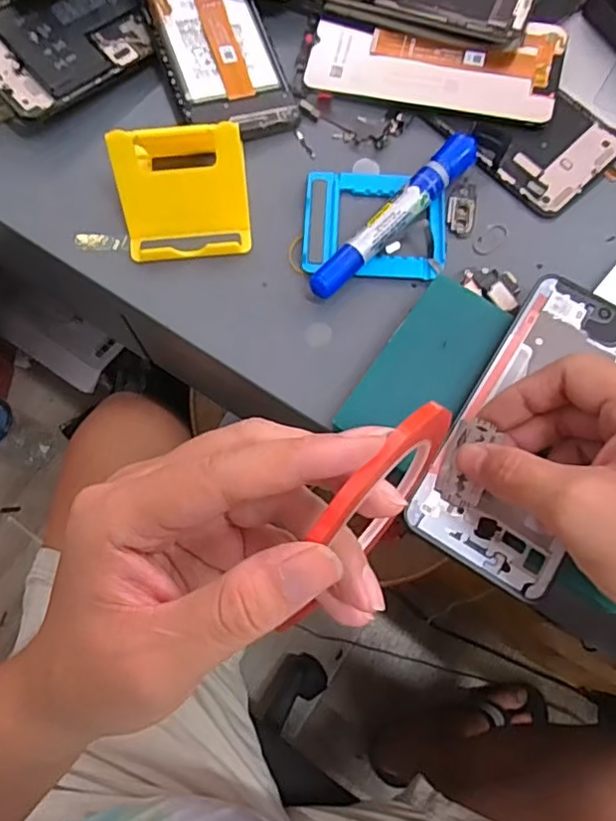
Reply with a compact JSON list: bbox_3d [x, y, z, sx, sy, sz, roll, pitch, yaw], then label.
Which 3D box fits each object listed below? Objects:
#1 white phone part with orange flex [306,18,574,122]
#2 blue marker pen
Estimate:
[{"bbox_3d":[0.080,-0.221,0.385,0.155,0.006,0.063,11,81,7],"label":"white phone part with orange flex"},{"bbox_3d":[0.052,-0.112,0.353,0.018,0.019,0.135,40,76,11],"label":"blue marker pen"}]

